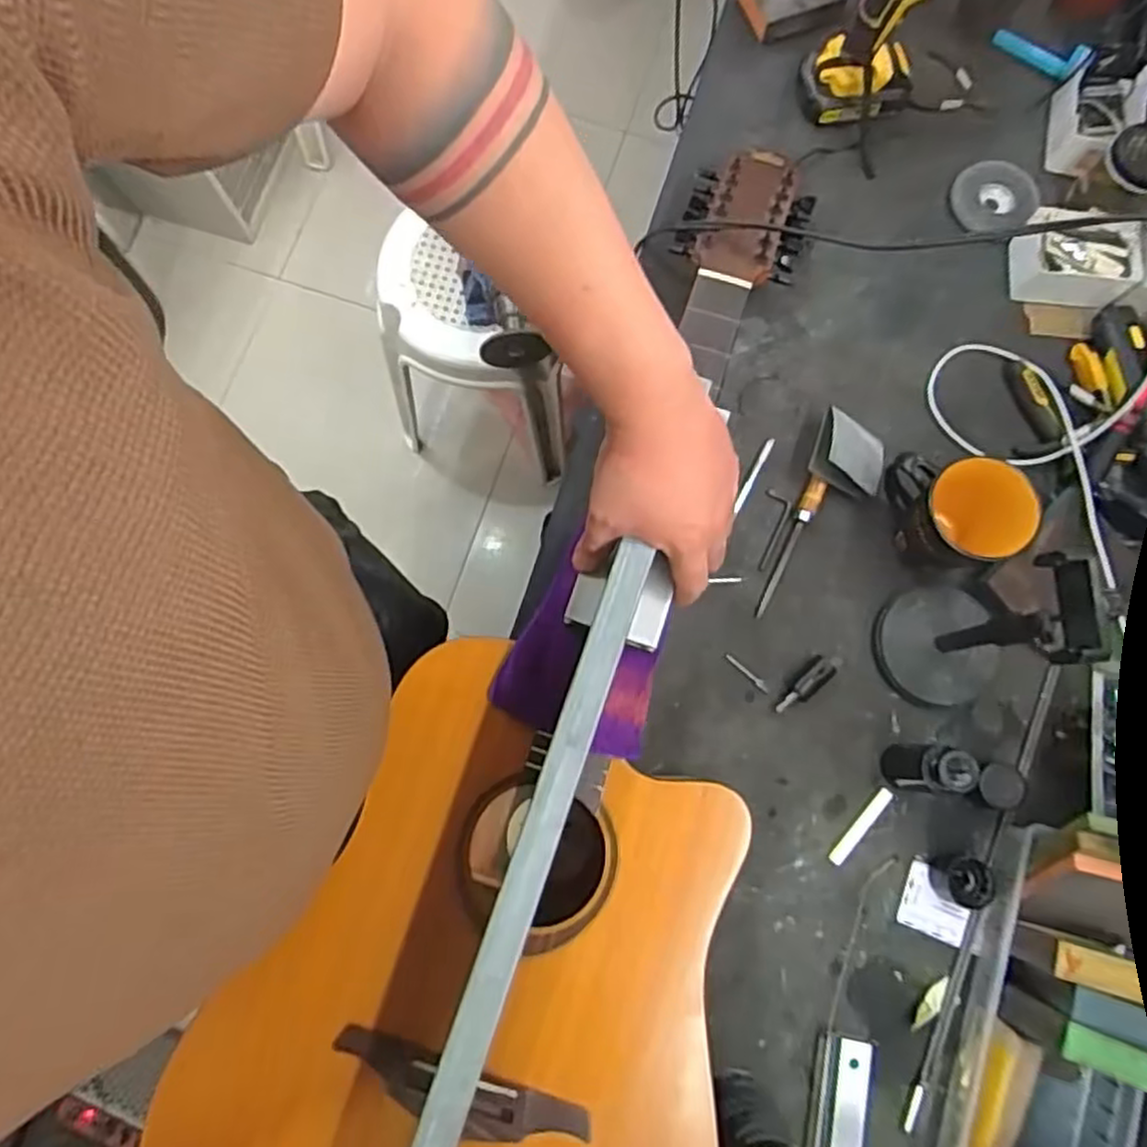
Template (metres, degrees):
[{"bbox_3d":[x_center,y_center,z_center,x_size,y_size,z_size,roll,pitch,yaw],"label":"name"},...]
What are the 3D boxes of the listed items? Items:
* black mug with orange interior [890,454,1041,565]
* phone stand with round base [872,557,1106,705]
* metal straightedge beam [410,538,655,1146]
[{"bbox_3d":[0.332,-0.053,0.636,0.077,0.107,0.108,-9,79,-3],"label":"black mug with orange interior"},{"bbox_3d":[0.331,0.047,0.561,0.096,0.217,0.103,0,79,-1],"label":"phone stand with round base"},{"bbox_3d":[-0.052,0.251,0.442,0.026,0.016,0.577,19,78,3],"label":"metal straightedge beam"}]

